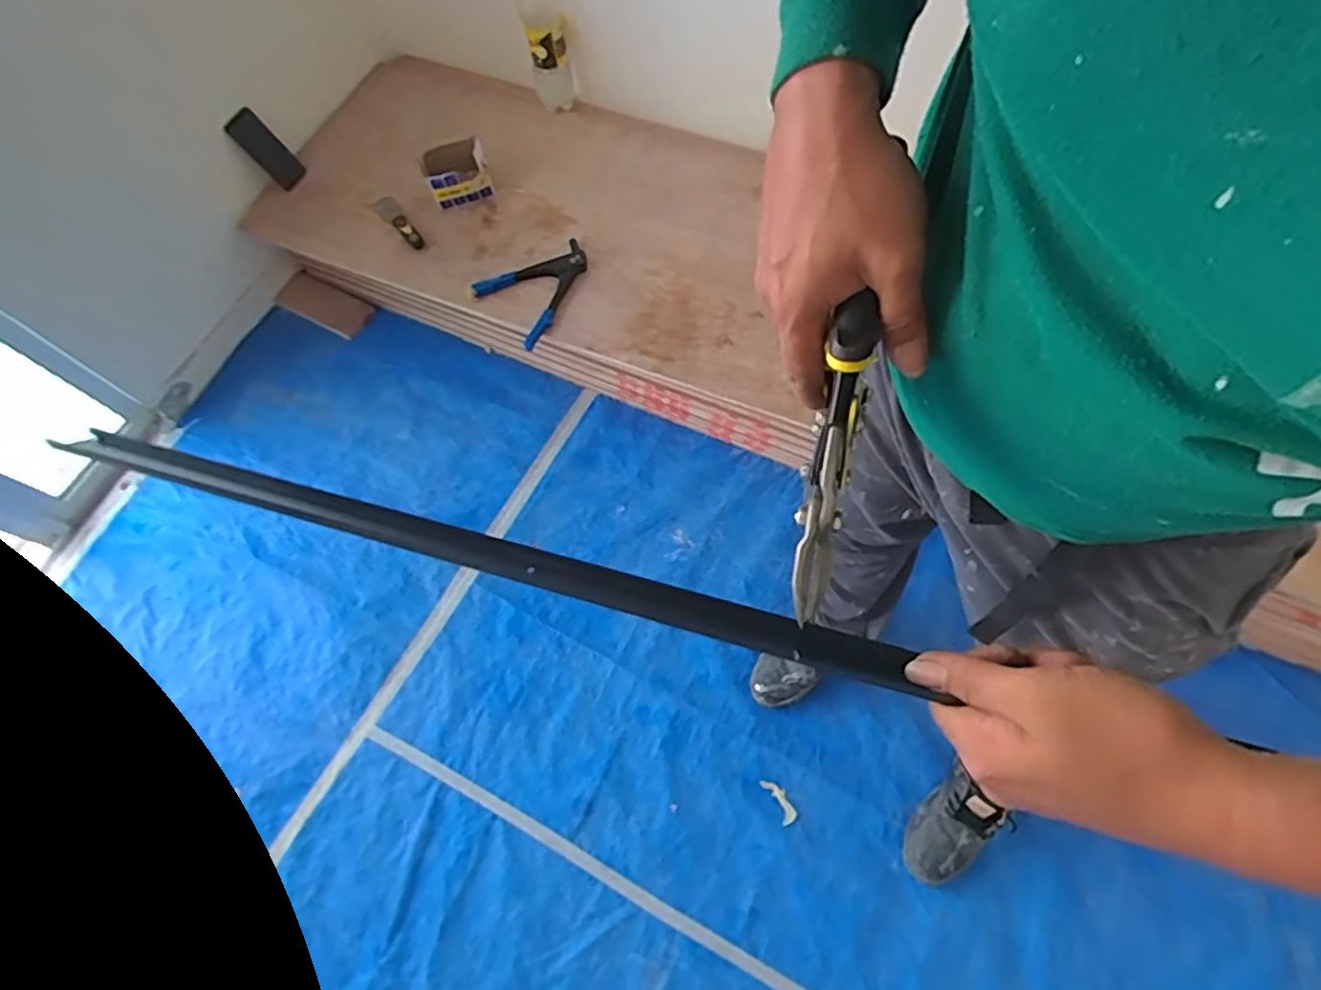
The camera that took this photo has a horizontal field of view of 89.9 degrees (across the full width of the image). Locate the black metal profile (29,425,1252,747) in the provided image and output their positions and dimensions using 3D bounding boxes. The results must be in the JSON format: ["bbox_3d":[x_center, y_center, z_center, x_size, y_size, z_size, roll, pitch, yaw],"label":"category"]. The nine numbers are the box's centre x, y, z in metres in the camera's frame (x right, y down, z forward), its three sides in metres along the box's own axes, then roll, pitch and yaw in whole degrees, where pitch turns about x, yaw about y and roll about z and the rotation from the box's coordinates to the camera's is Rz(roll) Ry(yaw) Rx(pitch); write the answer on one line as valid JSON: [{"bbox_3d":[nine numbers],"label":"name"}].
[{"bbox_3d":[-0.128,0.028,0.389,0.538,0.013,0.024,14,64,12],"label":"black metal profile"}]

